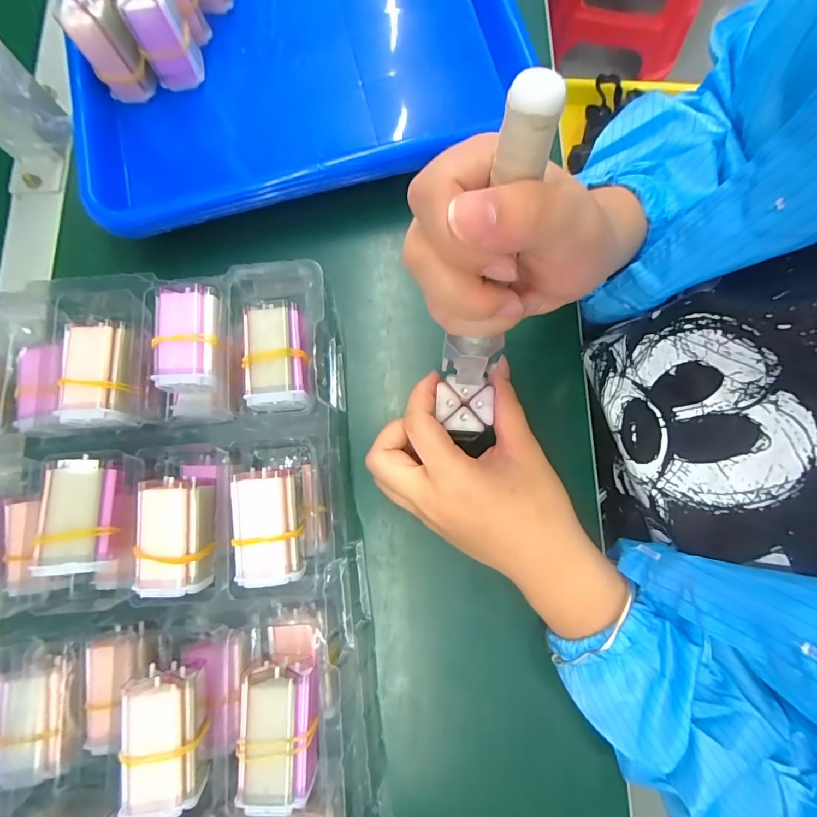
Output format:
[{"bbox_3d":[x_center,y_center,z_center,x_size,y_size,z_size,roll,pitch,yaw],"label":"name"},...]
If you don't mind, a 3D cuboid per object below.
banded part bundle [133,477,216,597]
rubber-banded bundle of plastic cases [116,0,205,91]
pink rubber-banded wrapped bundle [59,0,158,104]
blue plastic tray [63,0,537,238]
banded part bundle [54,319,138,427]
[{"bbox_3d":[-0.125,0.068,0.236,0.035,0.017,0.059,-2,78,1],"label":"banded part bundle"},{"bbox_3d":[-0.178,-0.269,0.319,0.036,0.062,0.029,-18,78,-2],"label":"rubber-banded bundle of plastic cases"},{"bbox_3d":[-0.213,-0.256,0.318,0.038,0.065,0.023,-32,79,-5],"label":"pink rubber-banded wrapped bundle"},{"bbox_3d":[-0.087,-0.268,0.338,0.338,0.038,0.248,-15,78,-2],"label":"blue plastic tray"},{"bbox_3d":[-0.179,-0.017,0.261,0.034,0.040,0.058,-2,78,1],"label":"banded part bundle"}]

